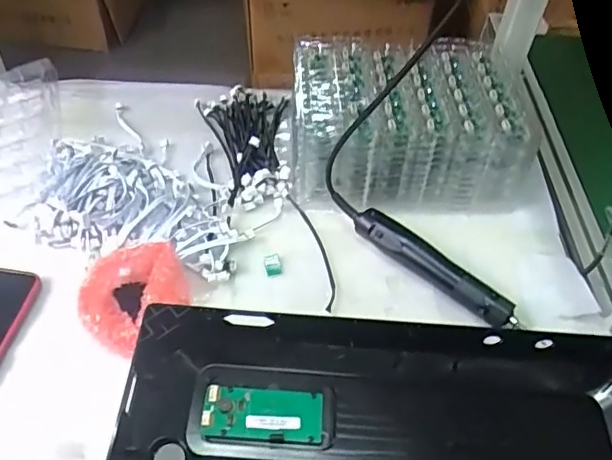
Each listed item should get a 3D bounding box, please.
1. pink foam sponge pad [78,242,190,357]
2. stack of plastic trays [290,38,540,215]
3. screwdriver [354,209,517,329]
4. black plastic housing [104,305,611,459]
[{"bbox_3d":[-0.171,0.071,0.583,0.104,0.037,0.102,-15,52,-15],"label":"pink foam sponge pad"},{"bbox_3d":[0.131,-0.142,0.756,0.290,0.103,0.218,0,49,-2],"label":"stack of plastic trays"},{"bbox_3d":[0.143,0.043,0.650,0.204,0.039,0.040,35,56,24],"label":"screwdriver"},{"bbox_3d":[0.095,0.183,0.506,0.504,0.072,0.190,3,49,0],"label":"black plastic housing"}]

